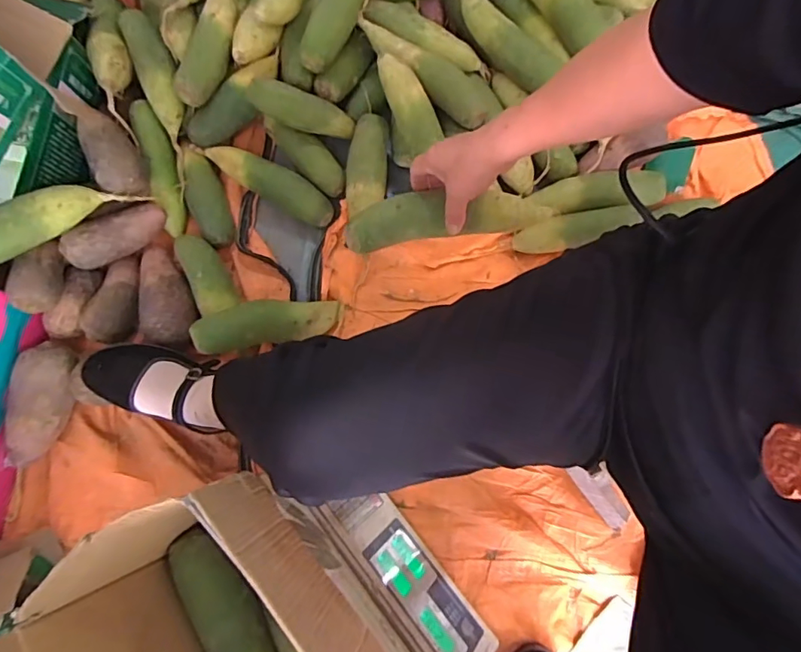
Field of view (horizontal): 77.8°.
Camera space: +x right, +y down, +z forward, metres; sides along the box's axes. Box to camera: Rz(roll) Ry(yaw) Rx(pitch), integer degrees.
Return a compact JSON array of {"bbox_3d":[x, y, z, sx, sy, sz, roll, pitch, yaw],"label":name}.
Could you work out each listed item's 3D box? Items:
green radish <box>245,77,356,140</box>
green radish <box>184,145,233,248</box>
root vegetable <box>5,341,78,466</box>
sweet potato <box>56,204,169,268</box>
[{"bbox_3d":[-0.146,-0.321,0.739,0.161,0.048,0.051,13,78,-20],"label":"green radish"},{"bbox_3d":[-0.300,-0.199,0.765,0.055,0.047,0.158,-20,79,-3],"label":"green radish"},{"bbox_3d":[-0.494,0.107,0.689,0.069,0.071,0.167,6,79,2],"label":"root vegetable"},{"bbox_3d":[-0.410,-0.130,0.716,0.143,0.053,0.047,-33,79,-23],"label":"sweet potato"}]

